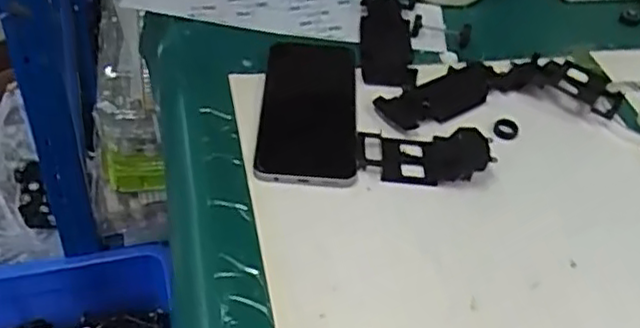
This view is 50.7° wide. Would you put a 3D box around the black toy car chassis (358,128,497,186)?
[{"bbox_3d":[0.076,-0.008,0.498,0.095,0.015,0.047,-2,45,-9],"label":"black toy car chassis"}]

